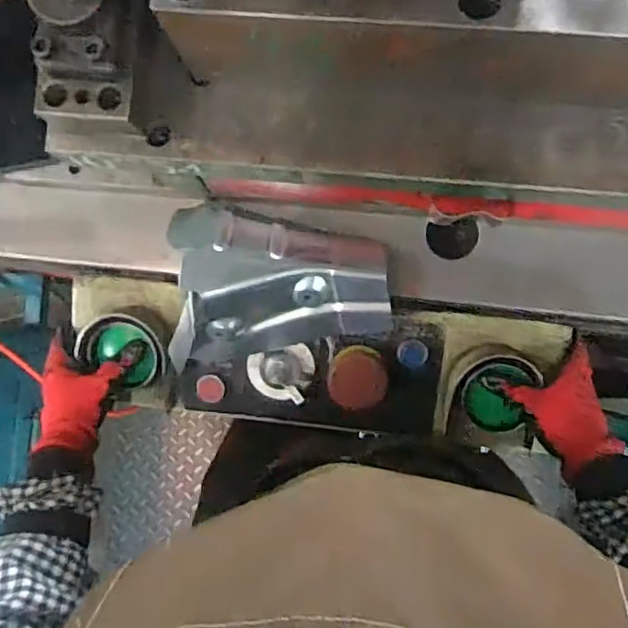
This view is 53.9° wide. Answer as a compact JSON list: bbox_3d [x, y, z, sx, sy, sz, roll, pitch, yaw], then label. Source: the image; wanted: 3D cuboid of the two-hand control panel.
[{"bbox_3d":[-0.006,0.049,0.610,0.471,0.069,0.125,5,87,4],"label":"two-hand control panel"}]

